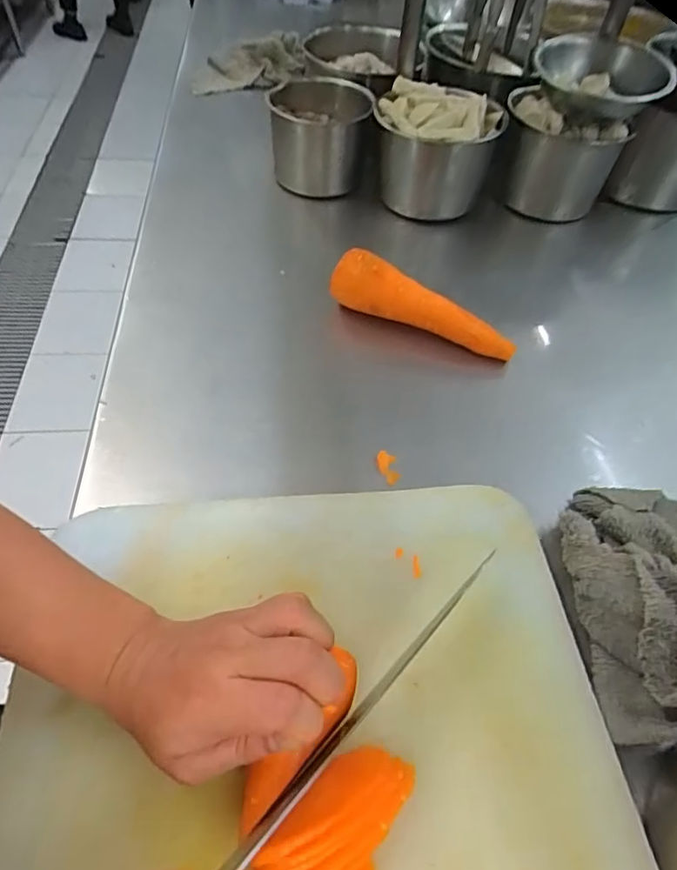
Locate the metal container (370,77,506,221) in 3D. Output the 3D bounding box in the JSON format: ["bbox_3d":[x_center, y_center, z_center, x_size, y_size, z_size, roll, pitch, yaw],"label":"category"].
[{"bbox_3d":[0.114,-0.344,0.685,0.143,0.127,0.133,19,53,10],"label":"metal container"}]

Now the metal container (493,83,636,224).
[{"bbox_3d":[0.277,-0.351,0.709,0.142,0.133,0.115,17,50,8],"label":"metal container"}]

